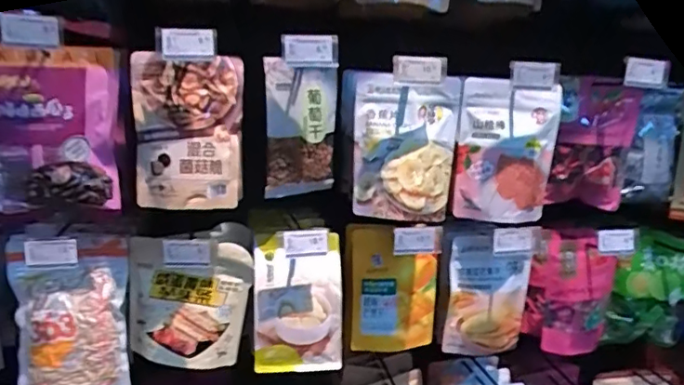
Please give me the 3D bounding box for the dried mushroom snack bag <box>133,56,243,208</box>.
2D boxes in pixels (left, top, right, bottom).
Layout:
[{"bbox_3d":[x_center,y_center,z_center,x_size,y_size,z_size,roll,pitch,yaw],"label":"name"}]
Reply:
[{"bbox_3d":[-0.229,-0.086,0.845,0.160,0.230,0.077,-3,7,-16],"label":"dried mushroom snack bag"}]

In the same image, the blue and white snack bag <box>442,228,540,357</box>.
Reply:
[{"bbox_3d":[0.282,0.184,1.055,0.165,0.268,0.024,0,13,-15],"label":"blue and white snack bag"}]

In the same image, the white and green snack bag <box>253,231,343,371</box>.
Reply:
[{"bbox_3d":[-0.075,0.188,0.947,0.145,0.211,0.082,1,14,-7],"label":"white and green snack bag"}]

